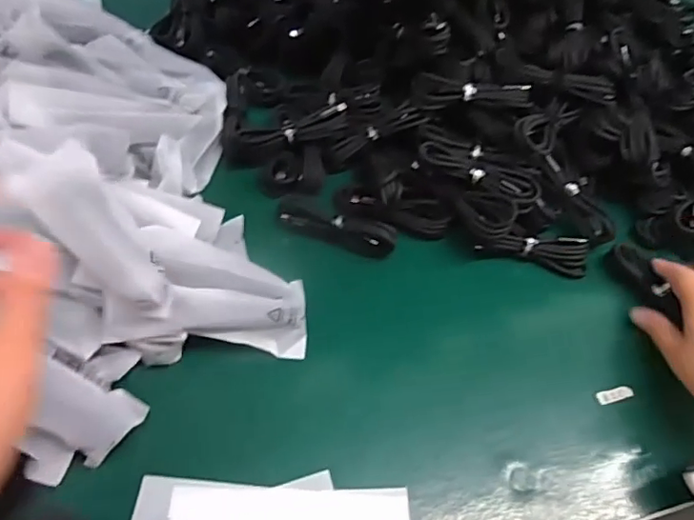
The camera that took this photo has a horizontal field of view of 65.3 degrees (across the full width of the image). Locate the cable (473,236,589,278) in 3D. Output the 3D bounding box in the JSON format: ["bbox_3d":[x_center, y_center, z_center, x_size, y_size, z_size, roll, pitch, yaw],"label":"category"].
[{"bbox_3d":[0.167,-0.004,0.489,0.100,0.019,0.034,3,56,-3],"label":"cable"}]

